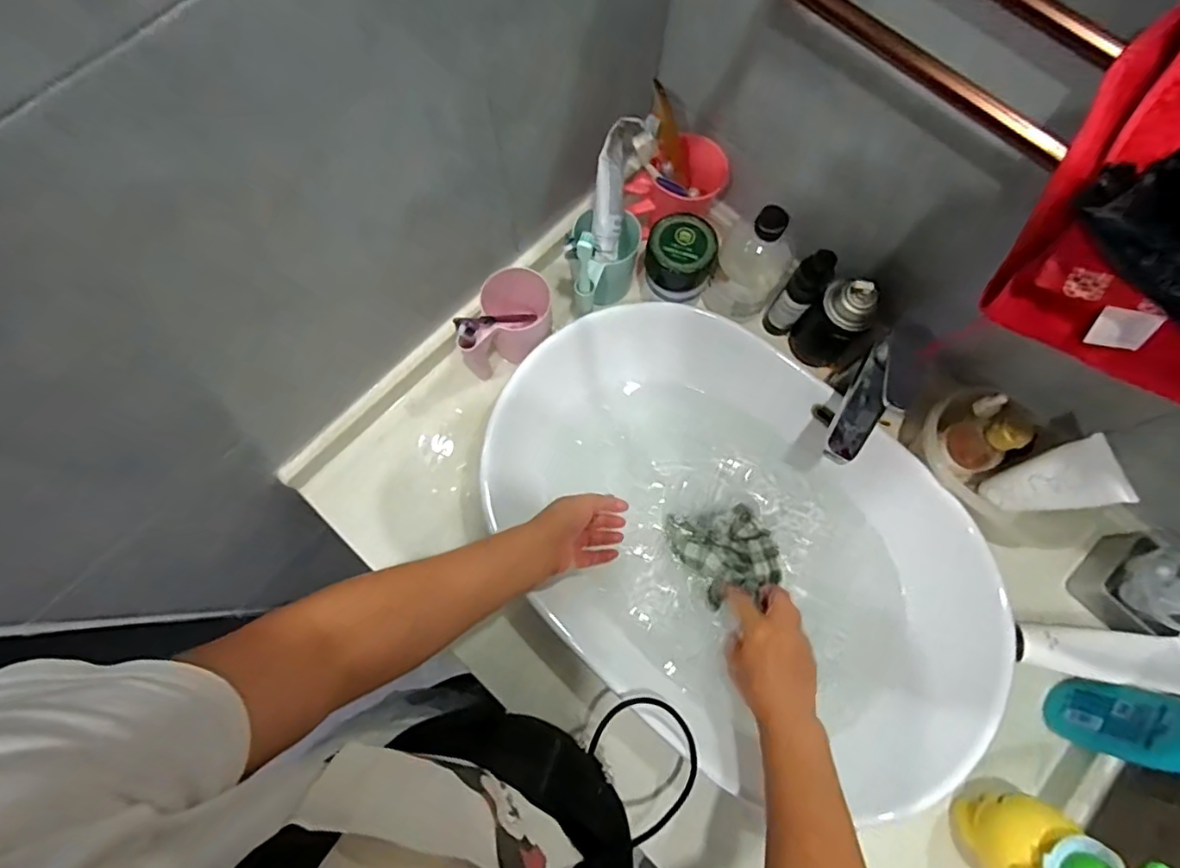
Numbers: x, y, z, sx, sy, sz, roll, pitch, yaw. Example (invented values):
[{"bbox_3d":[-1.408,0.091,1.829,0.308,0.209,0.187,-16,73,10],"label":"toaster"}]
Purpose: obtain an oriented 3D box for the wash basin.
[{"bbox_3d":[0.157,0.106,0.621,0.569,0.107,0.402,36,77,8],"label":"wash basin"}]

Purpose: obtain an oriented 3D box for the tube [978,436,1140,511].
[{"bbox_3d":[0.439,0.047,0.529,0.033,0.122,0.058,-15,76,-5],"label":"tube"}]

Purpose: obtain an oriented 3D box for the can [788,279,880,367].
[{"bbox_3d":[0.279,-0.127,0.620,0.064,0.132,0.064,0,75,-1],"label":"can"}]

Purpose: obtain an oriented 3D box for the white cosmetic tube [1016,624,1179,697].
[{"bbox_3d":[0.512,0.222,0.549,0.159,0.042,0.052,7,75,1],"label":"white cosmetic tube"}]

